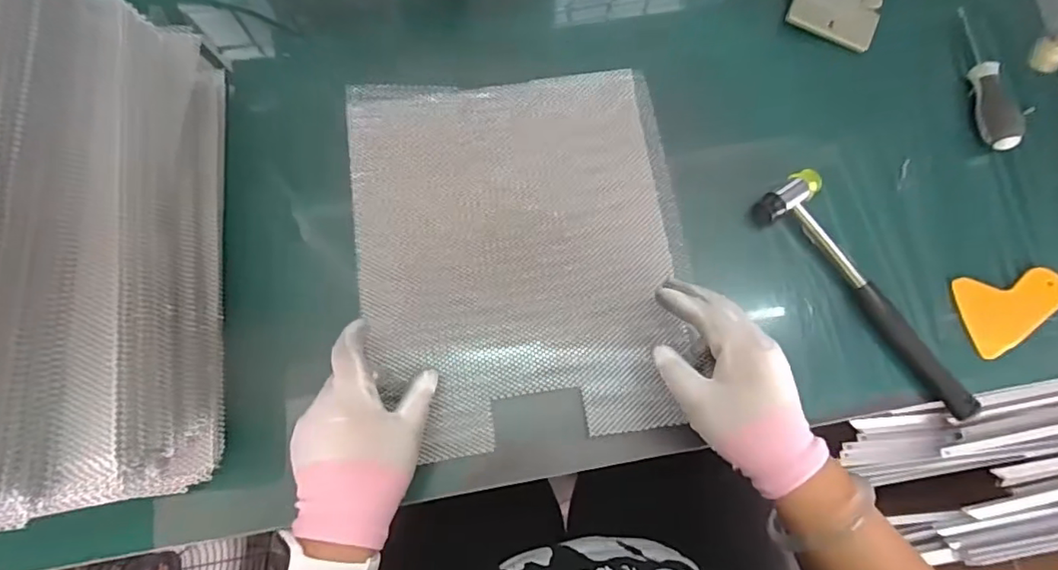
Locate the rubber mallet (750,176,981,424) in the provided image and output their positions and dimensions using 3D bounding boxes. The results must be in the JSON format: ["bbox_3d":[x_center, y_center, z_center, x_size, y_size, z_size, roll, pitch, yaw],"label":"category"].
[{"bbox_3d":[0.302,0.002,0.482,0.059,0.024,0.241,-39,79,-10],"label":"rubber mallet"}]

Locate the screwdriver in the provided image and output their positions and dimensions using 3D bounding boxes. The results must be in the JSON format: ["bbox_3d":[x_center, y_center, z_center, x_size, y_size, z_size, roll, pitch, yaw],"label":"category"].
[{"bbox_3d":[0.442,-0.198,0.532,0.022,0.025,0.149,-2,75,-2],"label":"screwdriver"}]

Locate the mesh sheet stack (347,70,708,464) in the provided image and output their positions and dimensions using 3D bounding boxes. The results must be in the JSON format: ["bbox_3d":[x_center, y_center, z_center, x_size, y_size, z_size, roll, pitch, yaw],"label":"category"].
[{"bbox_3d":[-0.008,-0.027,0.469,0.270,0.044,0.318,-8,75,-3],"label":"mesh sheet stack"}]

